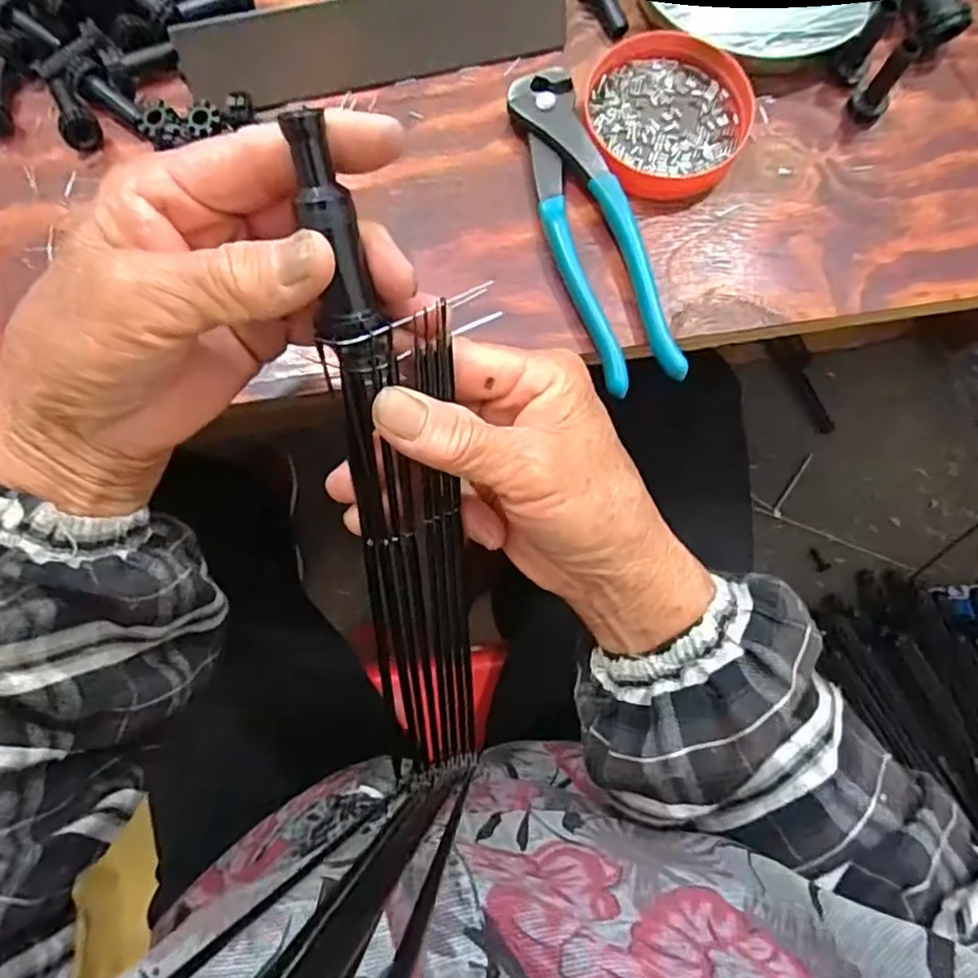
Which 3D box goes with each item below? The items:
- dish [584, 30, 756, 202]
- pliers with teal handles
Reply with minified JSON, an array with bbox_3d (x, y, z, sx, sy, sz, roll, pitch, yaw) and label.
[{"bbox_3d":[0.087,-0.191,0.323,0.079,0.020,0.089,-20,77,-4],"label":"dish"},{"bbox_3d":[0.047,-0.126,0.306,0.038,0.020,0.166,-18,76,-4],"label":"pliers with teal handles"}]

